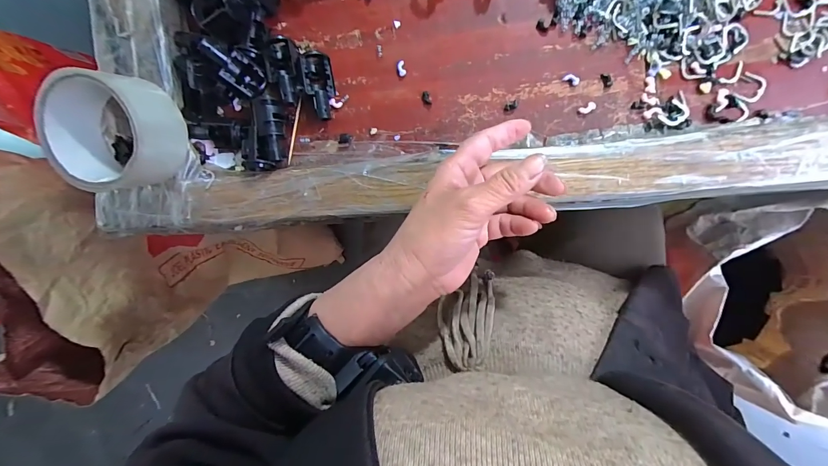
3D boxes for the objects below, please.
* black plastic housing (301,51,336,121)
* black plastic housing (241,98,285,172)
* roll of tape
[{"bbox_3d":[-0.078,-0.121,0.298,0.019,0.023,0.053,-5,93,8],"label":"black plastic housing"},{"bbox_3d":[-0.126,-0.082,0.304,0.028,0.022,0.058,4,94,8],"label":"black plastic housing"},{"bbox_3d":[-0.241,-0.081,0.291,0.084,0.057,0.088,-2,93,8],"label":"roll of tape"}]

